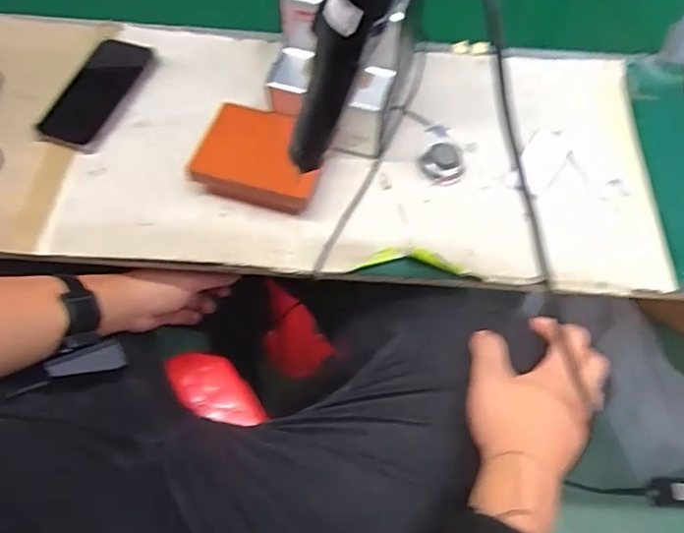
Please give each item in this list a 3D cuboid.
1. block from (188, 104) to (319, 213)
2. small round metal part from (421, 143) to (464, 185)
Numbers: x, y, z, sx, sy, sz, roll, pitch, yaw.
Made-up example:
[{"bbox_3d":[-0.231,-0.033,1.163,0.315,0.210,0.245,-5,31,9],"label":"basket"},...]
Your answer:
[{"bbox_3d":[-0.086,-0.119,0.636,0.131,0.032,0.103,15,58,6],"label":"block"},{"bbox_3d":[0.113,-0.114,0.649,0.043,0.020,0.043,1,58,-2],"label":"small round metal part"}]

